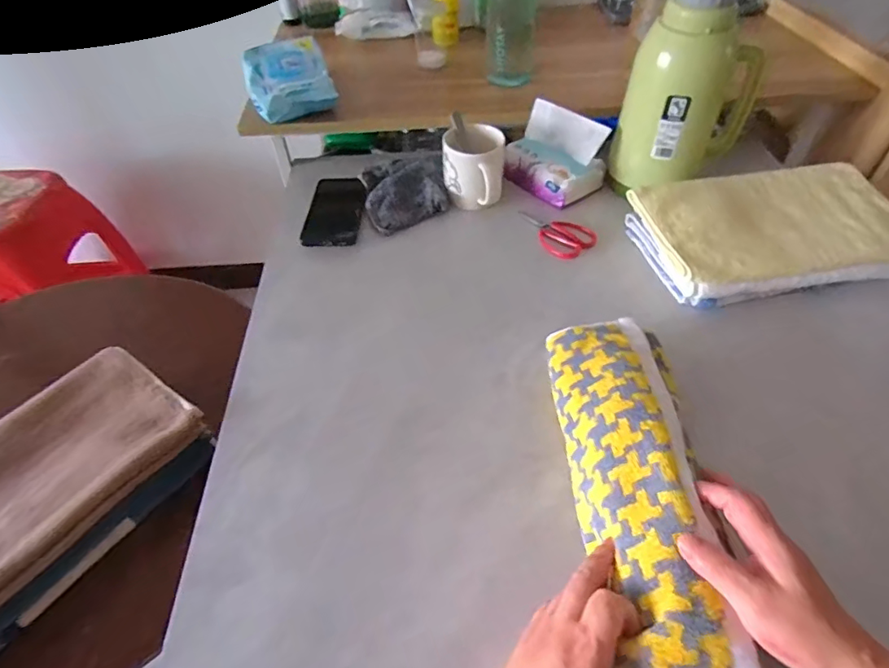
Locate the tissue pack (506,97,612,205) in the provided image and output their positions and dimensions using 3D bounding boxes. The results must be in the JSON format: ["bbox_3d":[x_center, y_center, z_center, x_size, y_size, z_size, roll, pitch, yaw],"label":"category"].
[{"bbox_3d":[0.164,-0.264,0.755,0.088,0.109,0.128,-29,52,-23],"label":"tissue pack"}]

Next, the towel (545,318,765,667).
[{"bbox_3d":[0.164,0.118,0.418,0.101,0.079,0.332,-2,47,0],"label":"towel"}]

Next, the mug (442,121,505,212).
[{"bbox_3d":[0.041,-0.236,0.737,0.086,0.089,0.098,3,47,5],"label":"mug"}]

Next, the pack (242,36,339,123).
[{"bbox_3d":[-0.245,-0.401,0.800,0.122,0.053,0.195,-15,48,-12],"label":"pack"}]

